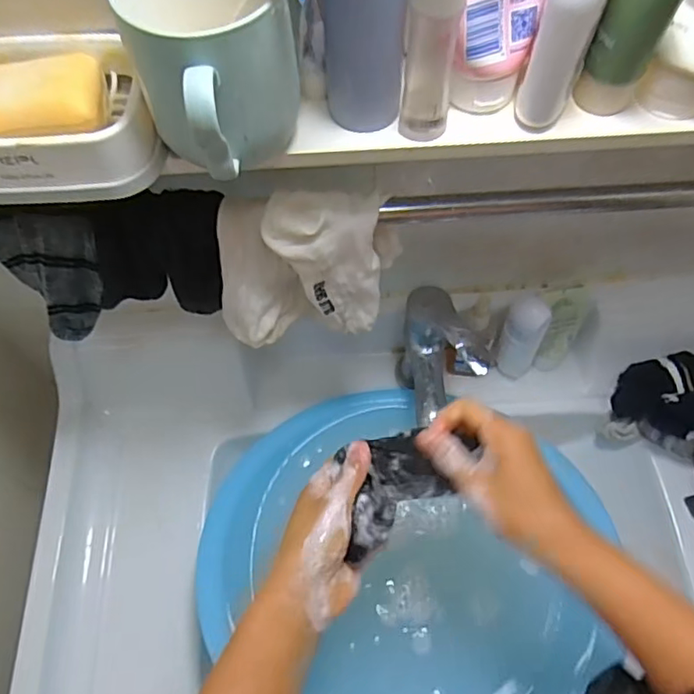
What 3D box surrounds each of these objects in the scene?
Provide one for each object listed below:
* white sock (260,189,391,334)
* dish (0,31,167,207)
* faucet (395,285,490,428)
[{"bbox_3d":[-0.012,-0.062,0.435,0.082,0.123,0.044,1,63,2],"label":"white sock"},{"bbox_3d":[-0.166,-0.126,0.321,0.125,0.042,0.090,-7,63,-2],"label":"dish"},{"bbox_3d":[0.088,0.008,0.549,0.073,0.098,0.113,1,63,2],"label":"faucet"}]

